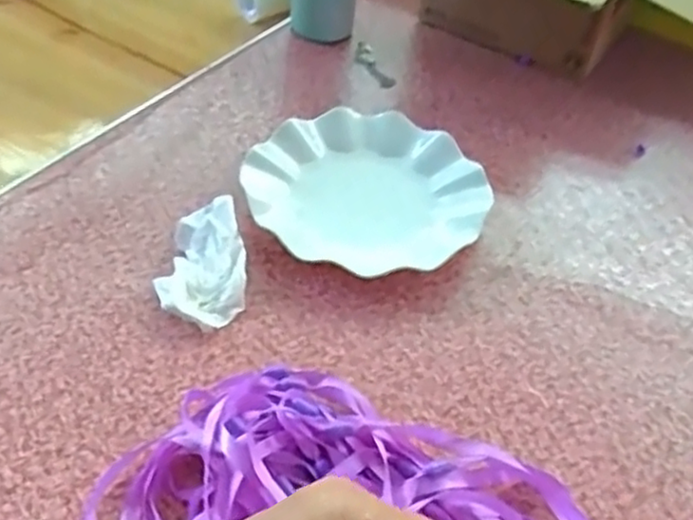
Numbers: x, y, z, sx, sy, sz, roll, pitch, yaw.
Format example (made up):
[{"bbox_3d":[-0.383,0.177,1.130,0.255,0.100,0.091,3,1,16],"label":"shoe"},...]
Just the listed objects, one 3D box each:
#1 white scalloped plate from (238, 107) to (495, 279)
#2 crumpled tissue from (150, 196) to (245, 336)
[{"bbox_3d":[0.017,-0.055,0.555,0.179,0.027,0.167,3,48,-4],"label":"white scalloped plate"},{"bbox_3d":[-0.101,0.001,0.485,0.058,0.028,0.095,-2,48,-8],"label":"crumpled tissue"}]

